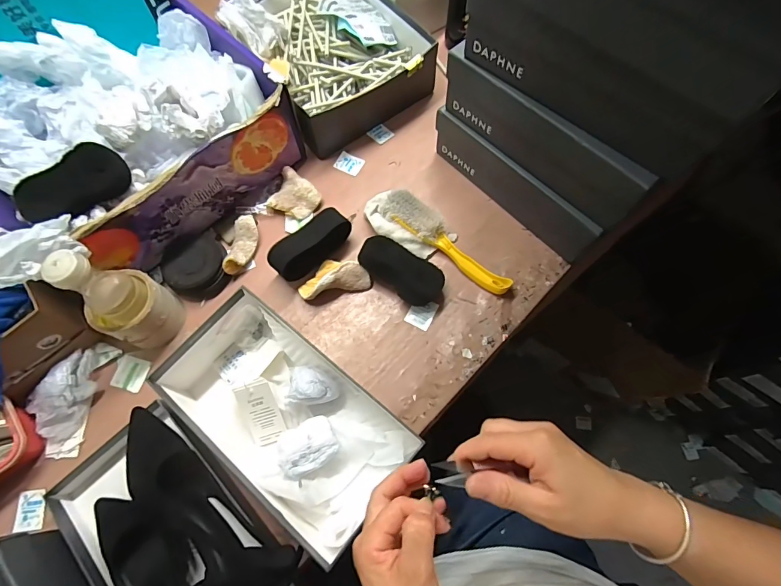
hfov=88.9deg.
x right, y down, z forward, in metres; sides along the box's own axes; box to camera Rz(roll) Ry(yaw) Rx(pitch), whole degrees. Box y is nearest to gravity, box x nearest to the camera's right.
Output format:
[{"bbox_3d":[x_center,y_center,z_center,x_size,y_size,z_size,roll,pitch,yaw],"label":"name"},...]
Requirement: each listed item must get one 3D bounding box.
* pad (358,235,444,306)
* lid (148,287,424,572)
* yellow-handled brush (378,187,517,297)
[{"bbox_3d":[0.015,-0.035,0.575,0.128,0.046,0.065,36,73,14],"label":"pad"},{"bbox_3d":[-0.133,0.149,0.492,0.293,0.078,0.163,37,74,14],"label":"lid"},{"bbox_3d":[0.081,-0.078,0.594,0.232,0.035,0.052,39,74,15],"label":"yellow-handled brush"}]

